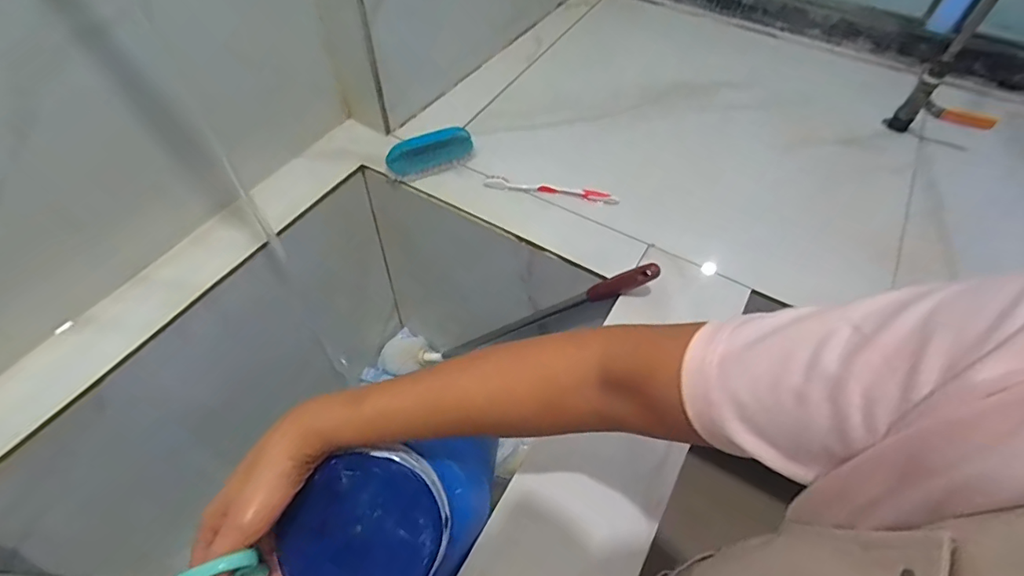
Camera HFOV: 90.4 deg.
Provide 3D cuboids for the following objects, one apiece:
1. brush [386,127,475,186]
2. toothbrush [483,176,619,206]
[{"bbox_3d":[-0.112,-0.183,0.698,0.120,0.037,0.045,-22,58,-17],"label":"brush"},{"bbox_3d":[0.052,-0.130,0.682,0.178,0.011,0.021,11,54,6],"label":"toothbrush"}]

